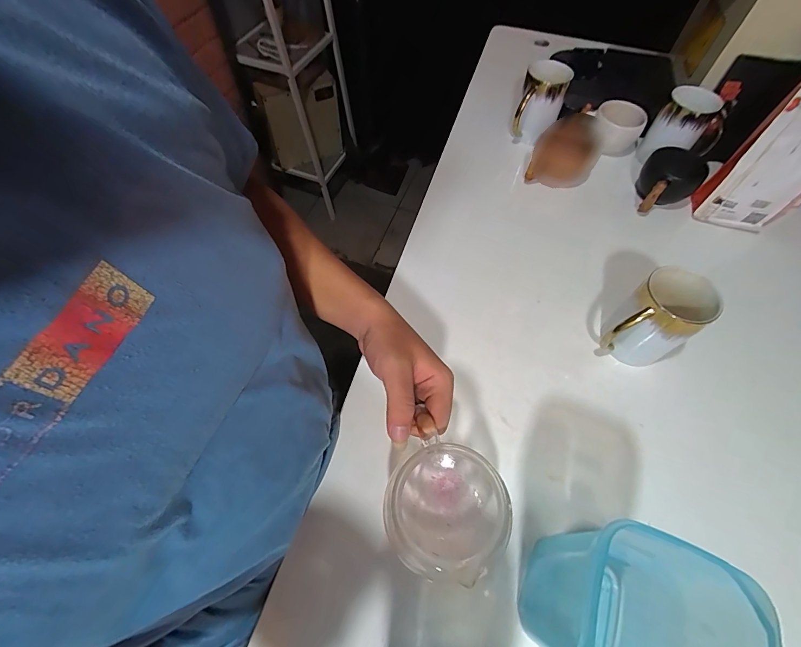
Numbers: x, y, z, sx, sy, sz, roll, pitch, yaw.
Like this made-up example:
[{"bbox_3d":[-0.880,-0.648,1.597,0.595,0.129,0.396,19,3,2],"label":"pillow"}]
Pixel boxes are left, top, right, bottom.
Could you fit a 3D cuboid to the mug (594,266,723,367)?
[{"bbox_3d":[0.276,0.004,0.417,0.086,0.110,0.073,-31,66,-18],"label":"mug"}]

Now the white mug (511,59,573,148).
[{"bbox_3d":[0.237,-0.372,0.634,0.071,0.102,0.081,22,62,11],"label":"white mug"}]

